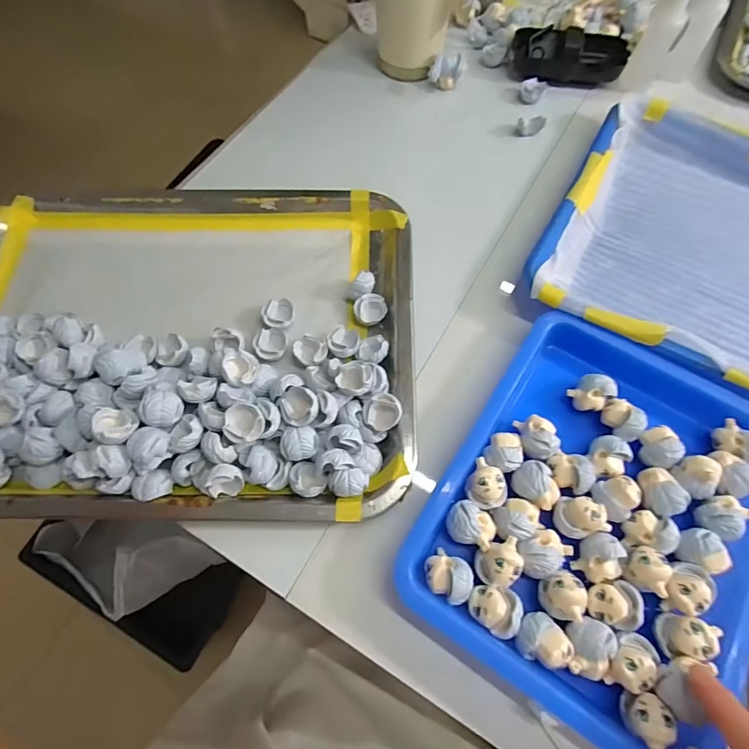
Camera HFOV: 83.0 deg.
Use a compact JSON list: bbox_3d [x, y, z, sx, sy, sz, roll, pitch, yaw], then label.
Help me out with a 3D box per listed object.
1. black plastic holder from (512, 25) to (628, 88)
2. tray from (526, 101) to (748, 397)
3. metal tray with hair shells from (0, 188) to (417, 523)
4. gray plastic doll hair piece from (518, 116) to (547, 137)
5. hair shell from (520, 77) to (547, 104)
[{"bbox_3d":[0.197,-0.321,0.428,0.110,0.038,0.057,1,67,1],"label":"black plastic holder"},{"bbox_3d":[0.308,-0.079,0.321,0.330,0.049,0.257,29,70,13],"label":"tray"},{"bbox_3d":[-0.148,-0.034,0.313,0.351,0.053,0.268,0,66,1],"label":"metal tray with hair shells"},{"bbox_3d":[0.149,-0.237,0.404,0.024,0.016,0.010,-6,66,-2],"label":"gray plastic doll hair piece"},{"bbox_3d":[0.159,-0.285,0.427,0.023,0.016,0.024,17,68,8],"label":"hair shell"}]

